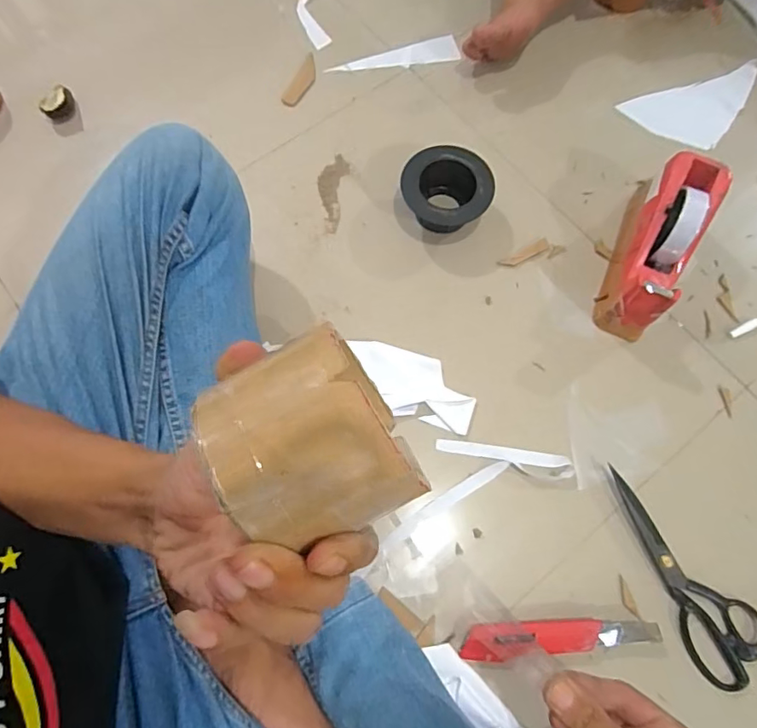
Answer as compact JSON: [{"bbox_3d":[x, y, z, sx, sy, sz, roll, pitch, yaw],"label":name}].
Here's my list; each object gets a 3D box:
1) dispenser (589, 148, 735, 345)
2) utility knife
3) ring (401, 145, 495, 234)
[{"bbox_3d":[0.319,-0.141,0.580,0.072,0.106,0.207,28,73,8],"label":"dispenser"},{"bbox_3d":[0.172,0.260,0.482,0.182,0.023,0.032,-3,71,-2],"label":"utility knife"},{"bbox_3d":[0.083,-0.206,0.619,0.100,0.059,0.101,0,72,0],"label":"ring"}]

